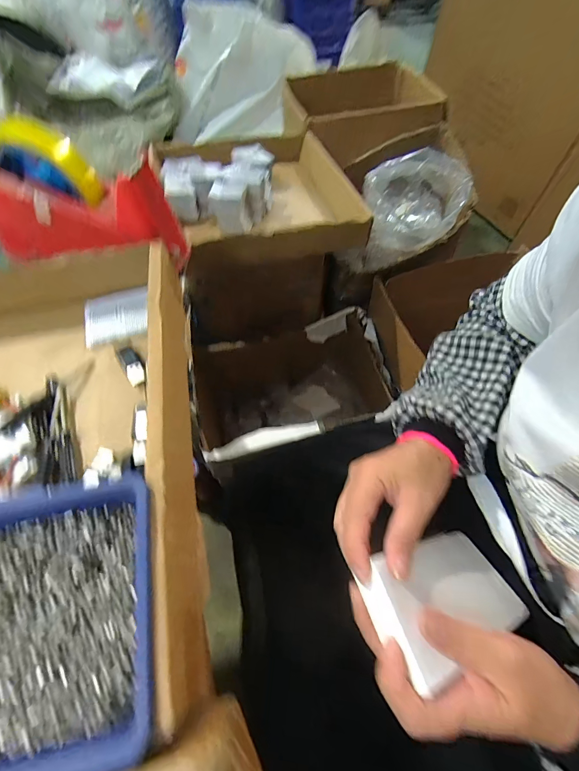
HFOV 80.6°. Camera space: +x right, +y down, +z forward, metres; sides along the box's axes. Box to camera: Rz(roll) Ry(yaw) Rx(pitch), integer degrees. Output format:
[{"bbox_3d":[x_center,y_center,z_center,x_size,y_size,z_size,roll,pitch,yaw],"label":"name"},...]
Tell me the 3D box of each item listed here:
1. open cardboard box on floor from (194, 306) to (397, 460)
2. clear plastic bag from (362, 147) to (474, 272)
[{"bbox_3d":[0.002,0.061,0.858,0.458,0.287,0.291,-15,59,-7],"label":"open cardboard box on floor"},{"bbox_3d":[0.264,-0.378,0.741,0.201,0.157,0.162,-3,59,0],"label":"clear plastic bag"}]

